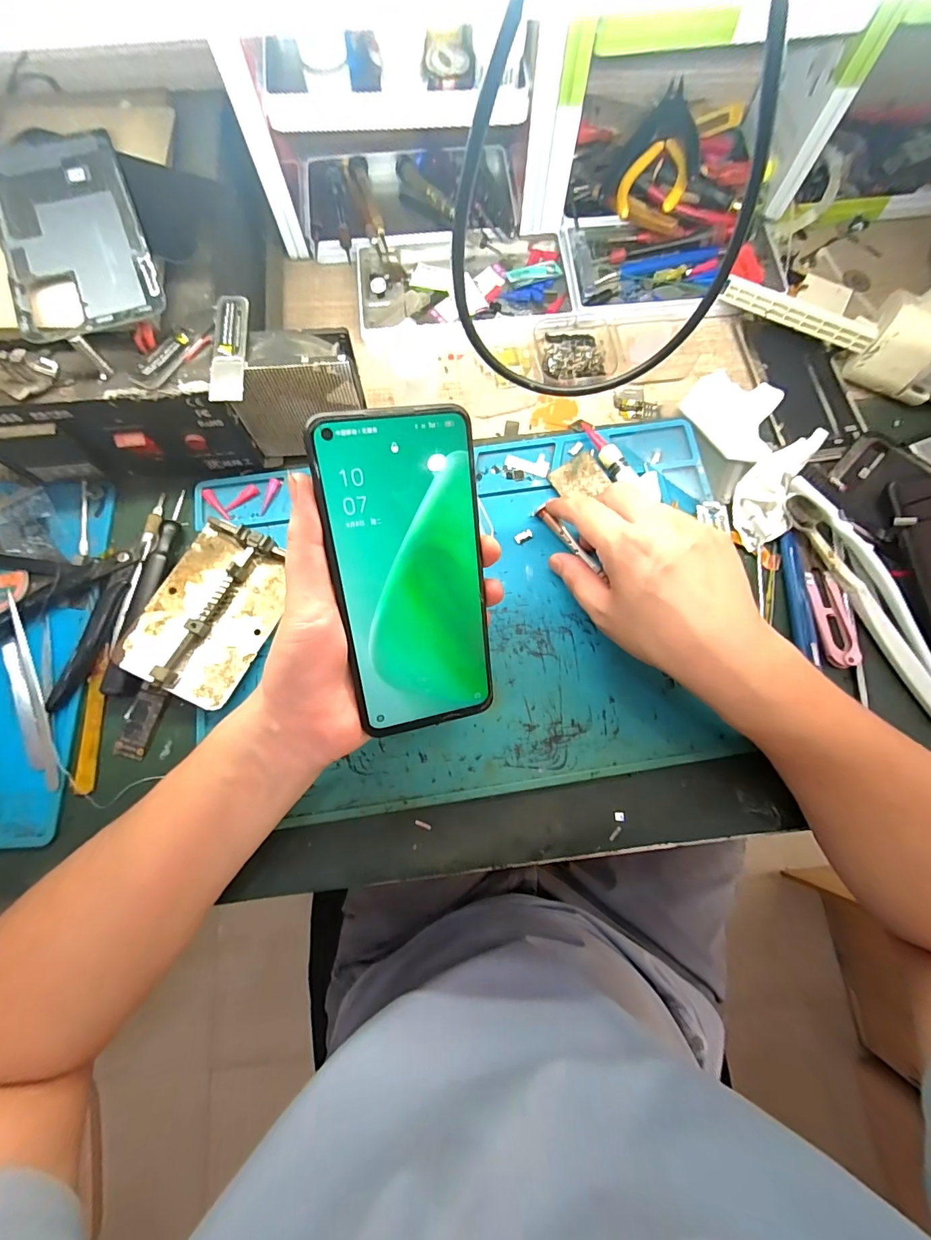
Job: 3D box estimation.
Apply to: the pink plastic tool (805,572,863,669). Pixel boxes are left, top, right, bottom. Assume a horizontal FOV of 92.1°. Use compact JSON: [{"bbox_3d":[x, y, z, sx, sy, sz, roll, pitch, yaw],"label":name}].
[{"bbox_3d":[0.253,-0.001,0.308,0.024,0.007,0.067,-1,77,-1],"label":"pink plastic tool"}]

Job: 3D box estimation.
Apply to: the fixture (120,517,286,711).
[{"bbox_3d":[-0.169,-0.008,0.302,0.077,0.021,0.117,22,77,4],"label":"fixture"}]

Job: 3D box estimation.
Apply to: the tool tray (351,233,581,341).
[{"bbox_3d":[-0.002,-0.290,0.384,0.175,0.020,0.097,-7,77,-2],"label":"tool tray"}]

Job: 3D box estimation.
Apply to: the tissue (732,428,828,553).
[{"bbox_3d":[0.225,-0.095,0.330,0.039,0.025,0.090,25,92,5],"label":"tissue"}]

